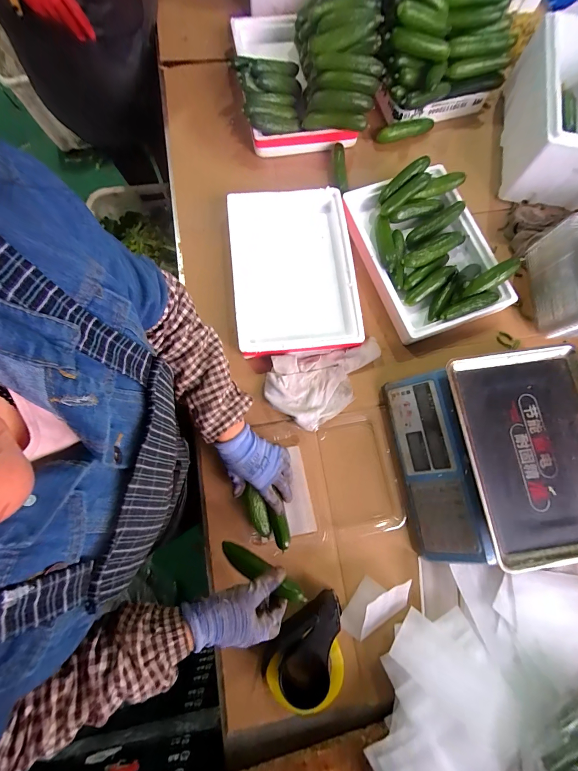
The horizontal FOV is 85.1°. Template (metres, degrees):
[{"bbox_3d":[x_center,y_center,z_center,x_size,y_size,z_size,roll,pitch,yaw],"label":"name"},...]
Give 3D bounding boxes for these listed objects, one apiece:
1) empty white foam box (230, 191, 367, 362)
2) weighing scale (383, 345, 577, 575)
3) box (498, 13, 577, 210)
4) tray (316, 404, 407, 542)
[{"bbox_3d":[0.009,-0.245,0.666,0.255,0.045,0.367,-8,79,-3],"label":"empty white foam box"},{"bbox_3d":[0.367,0.118,0.548,0.323,0.094,0.324,-8,79,-3],"label":"weighing scale"},{"bbox_3d":[0.648,-0.609,0.713,0.245,0.149,0.370,10,78,1],"label":"box"},{"bbox_3d":[0.133,0.158,0.591,0.140,0.026,0.215,-7,79,-3],"label":"tray"}]

